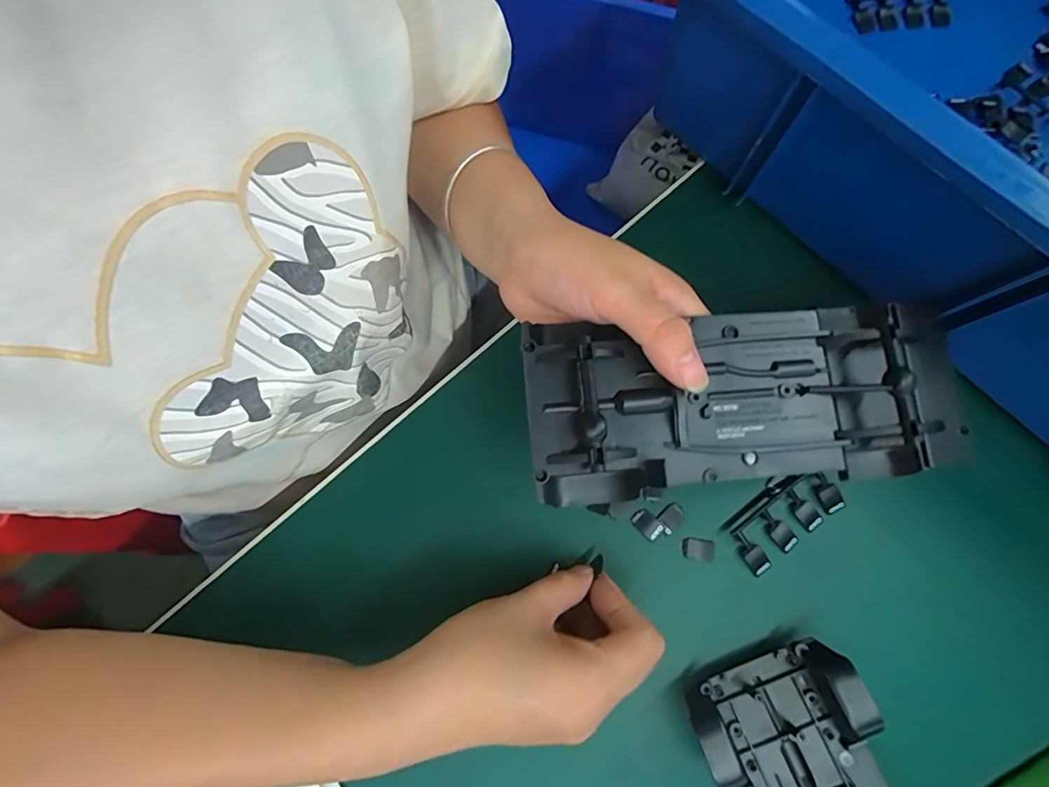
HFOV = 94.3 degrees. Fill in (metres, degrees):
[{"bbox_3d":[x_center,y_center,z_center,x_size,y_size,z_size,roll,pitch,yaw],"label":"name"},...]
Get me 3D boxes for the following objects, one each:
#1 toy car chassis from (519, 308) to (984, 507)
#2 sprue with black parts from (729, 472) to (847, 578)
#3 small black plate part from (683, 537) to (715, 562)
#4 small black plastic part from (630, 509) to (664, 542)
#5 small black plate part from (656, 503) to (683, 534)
[{"bbox_3d":[0.086,0.003,0.202,0.170,0.034,0.070,-5,78,-5],"label":"toy car chassis"},{"bbox_3d":[0.141,0.067,0.265,0.064,0.006,0.032,-37,80,-6],"label":"sprue with black parts"},{"bbox_3d":[0.095,0.085,0.263,0.017,0.004,0.011,7,78,3],"label":"small black plate part"},{"bbox_3d":[0.067,0.072,0.266,0.017,0.004,0.011,44,83,9],"label":"small black plastic part"},{"bbox_3d":[0.080,0.068,0.266,0.015,0.004,0.010,-44,80,-7],"label":"small black plate part"}]

